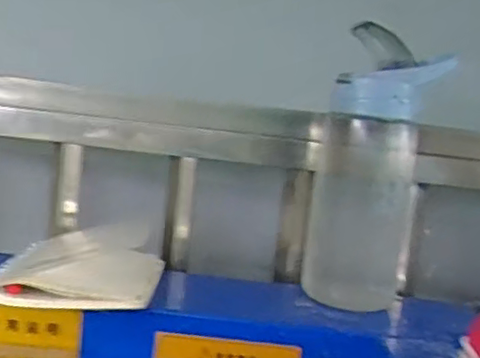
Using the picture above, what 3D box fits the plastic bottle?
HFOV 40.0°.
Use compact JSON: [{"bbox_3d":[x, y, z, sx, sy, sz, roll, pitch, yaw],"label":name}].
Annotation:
[{"bbox_3d":[0.109,-0.005,0.536,0.099,0.204,0.091,8,7,7],"label":"plastic bottle"}]

